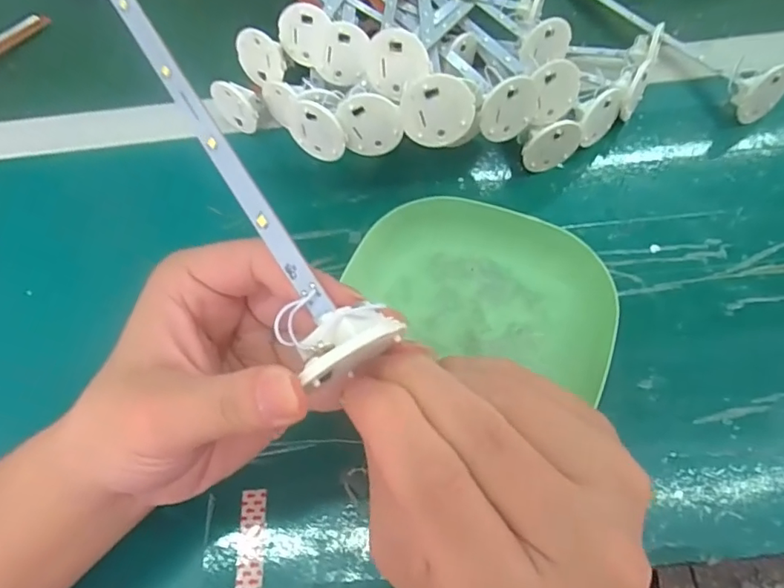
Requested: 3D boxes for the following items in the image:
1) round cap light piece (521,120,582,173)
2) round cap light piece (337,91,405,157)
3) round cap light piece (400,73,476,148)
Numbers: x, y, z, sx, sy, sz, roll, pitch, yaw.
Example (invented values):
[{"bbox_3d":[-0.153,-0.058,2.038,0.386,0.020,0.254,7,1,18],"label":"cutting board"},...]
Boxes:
[{"bbox_3d":[0.102,-0.093,0.335,0.040,0.040,0.009,-16,61,-5],"label":"round cap light piece"},{"bbox_3d":[-0.011,-0.096,0.300,0.034,0.035,0.010,1,61,5],"label":"round cap light piece"},{"bbox_3d":[0.024,-0.096,0.276,0.037,0.037,0.004,14,41,-14],"label":"round cap light piece"}]

